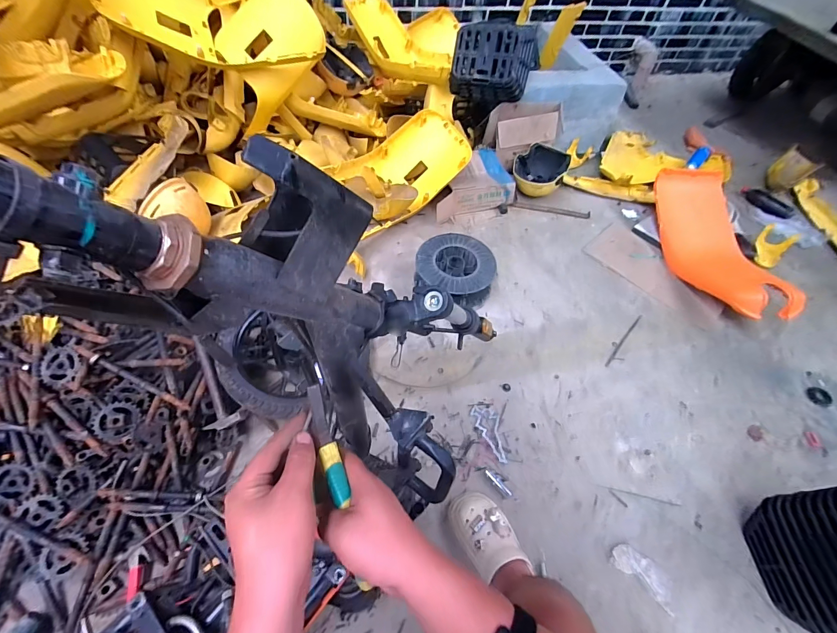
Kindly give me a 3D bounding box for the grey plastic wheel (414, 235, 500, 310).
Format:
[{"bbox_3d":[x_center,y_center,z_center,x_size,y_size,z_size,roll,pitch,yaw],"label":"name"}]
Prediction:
[{"bbox_3d":[0.125,-0.152,1.214,0.243,0.113,0.246,2,55,-3],"label":"grey plastic wheel"}]

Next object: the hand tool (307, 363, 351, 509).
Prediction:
[{"bbox_3d":[-0.088,0.113,0.348,0.017,0.017,0.130,-12,90,-12],"label":"hand tool"}]

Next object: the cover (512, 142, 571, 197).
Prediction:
[{"bbox_3d":[0.471,-0.569,1.443,0.200,0.110,0.202,22,56,11],"label":"cover"}]

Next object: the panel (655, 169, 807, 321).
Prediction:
[{"bbox_3d":[0.969,-0.242,1.221,0.098,0.248,0.584,20,53,-41],"label":"panel"}]

